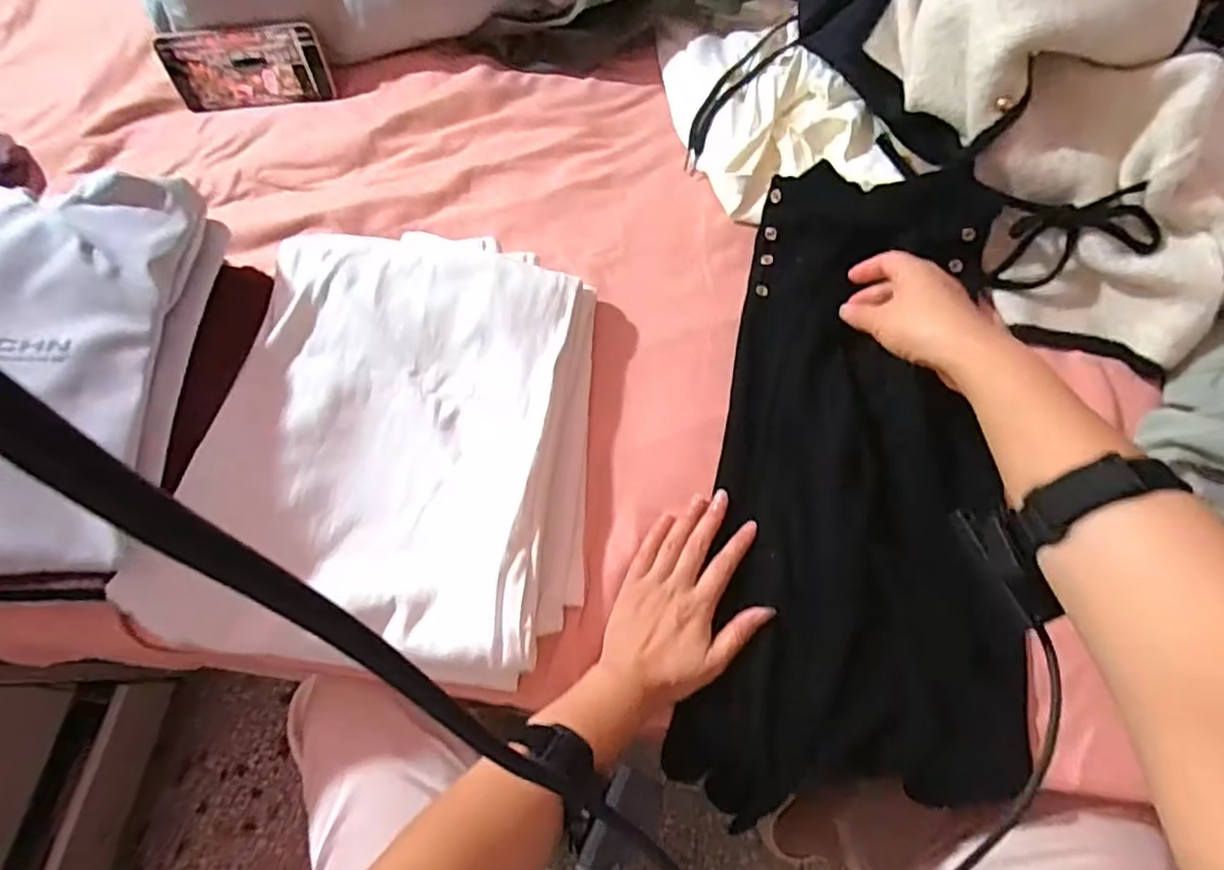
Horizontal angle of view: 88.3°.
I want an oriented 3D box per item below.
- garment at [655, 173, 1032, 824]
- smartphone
[{"bbox_3d":[0.209,0.029,0.545,0.238,0.083,0.539,7,76,2],"label":"garment"},{"bbox_3d":[-0.409,-0.408,0.705,0.174,0.082,0.012,-5,52,4],"label":"smartphone"}]

